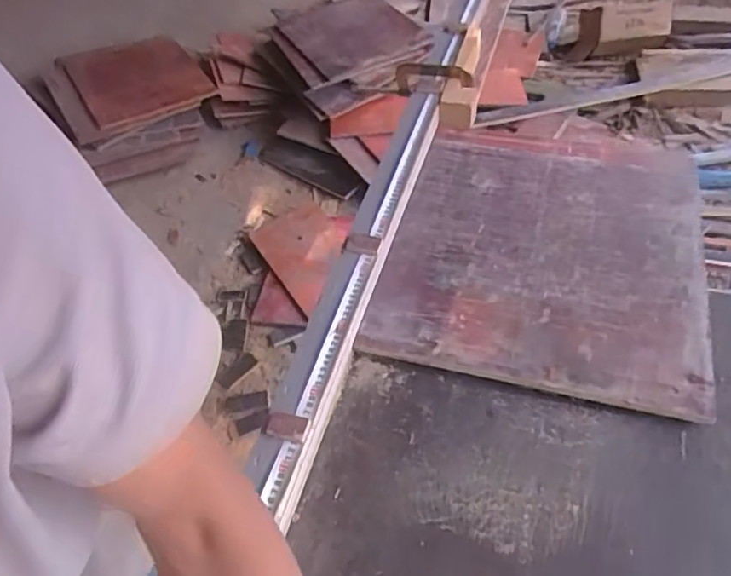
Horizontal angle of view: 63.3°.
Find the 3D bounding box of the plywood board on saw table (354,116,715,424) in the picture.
[{"bbox_3d":[0.287,-0.090,0.939,0.452,0.016,0.575,12,52,15],"label":"plywood board on saw table"}]

